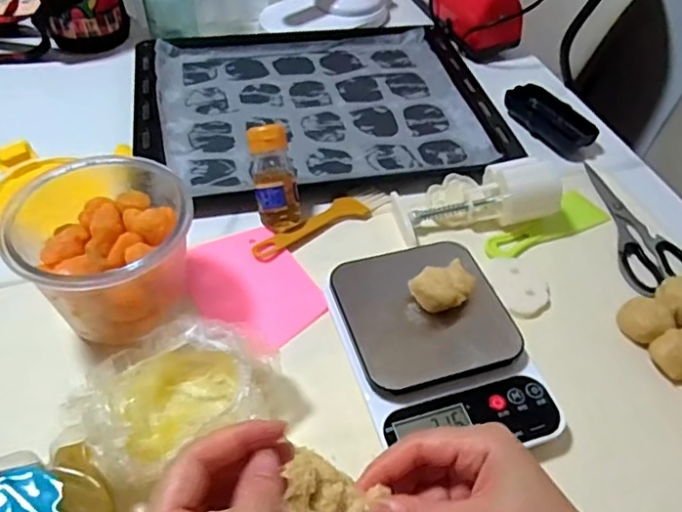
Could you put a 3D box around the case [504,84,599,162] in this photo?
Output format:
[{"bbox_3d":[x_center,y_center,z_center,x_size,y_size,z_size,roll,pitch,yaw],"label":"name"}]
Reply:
[{"bbox_3d":[0.238,-0.155,0.664,0.055,0.025,0.109,-25,55,-23],"label":"case"}]

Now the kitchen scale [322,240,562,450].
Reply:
[{"bbox_3d":[0.070,0.070,0.443,0.127,0.037,0.172,-14,51,-15],"label":"kitchen scale"}]

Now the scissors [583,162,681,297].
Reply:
[{"bbox_3d":[0.273,-0.032,0.569,0.067,0.011,0.167,-11,50,-12],"label":"scissors"}]

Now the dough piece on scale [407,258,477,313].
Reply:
[{"bbox_3d":[0.079,0.024,0.446,0.045,0.029,0.036,-29,56,-26],"label":"dough piece on scale"}]

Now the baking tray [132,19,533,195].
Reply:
[{"bbox_3d":[-0.029,-0.185,0.677,0.390,0.024,0.306,-8,50,-11],"label":"baking tray"}]

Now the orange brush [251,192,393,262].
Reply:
[{"bbox_3d":[-0.019,-0.034,0.548,0.143,0.008,0.031,-24,54,-22],"label":"orange brush"}]

